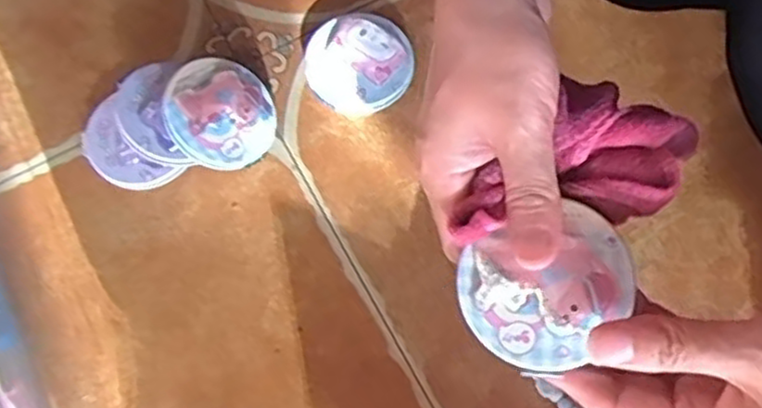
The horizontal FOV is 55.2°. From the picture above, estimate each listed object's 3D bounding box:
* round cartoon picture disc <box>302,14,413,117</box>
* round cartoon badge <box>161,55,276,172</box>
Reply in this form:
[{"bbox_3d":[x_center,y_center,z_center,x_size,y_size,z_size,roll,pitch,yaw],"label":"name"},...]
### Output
[{"bbox_3d":[-0.015,-0.092,0.480,0.068,0.014,0.067,-1,71,2],"label":"round cartoon picture disc"},{"bbox_3d":[-0.099,-0.057,0.451,0.067,0.009,0.066,9,72,-28],"label":"round cartoon badge"}]

